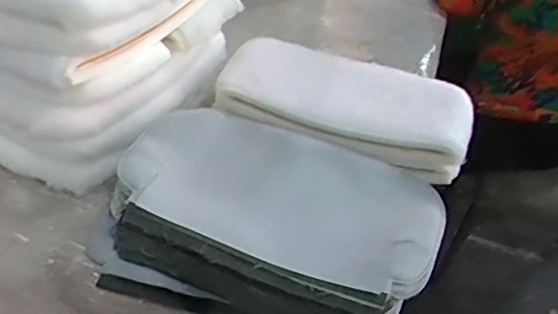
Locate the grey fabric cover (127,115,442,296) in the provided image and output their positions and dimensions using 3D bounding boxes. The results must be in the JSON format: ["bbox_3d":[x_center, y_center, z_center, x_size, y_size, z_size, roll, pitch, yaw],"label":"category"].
[{"bbox_3d":[0.013,0.034,0.867,0.460,0.052,0.254,17,42,11],"label":"grey fabric cover"}]

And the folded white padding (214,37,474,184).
[{"bbox_3d":[0.122,-0.107,1.082,0.467,0.102,0.202,19,44,12],"label":"folded white padding"}]

